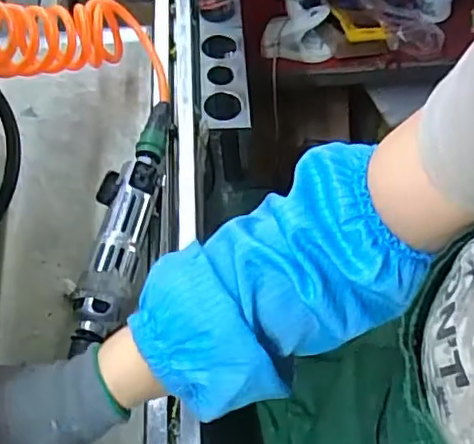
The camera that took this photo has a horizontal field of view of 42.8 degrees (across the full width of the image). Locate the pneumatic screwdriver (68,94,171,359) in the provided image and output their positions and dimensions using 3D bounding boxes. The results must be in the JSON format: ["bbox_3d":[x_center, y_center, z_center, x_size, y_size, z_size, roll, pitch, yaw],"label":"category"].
[{"bbox_3d":[-0.094,-0.003,0.516,0.046,0.040,0.233,7,59,6],"label":"pneumatic screwdriver"}]

